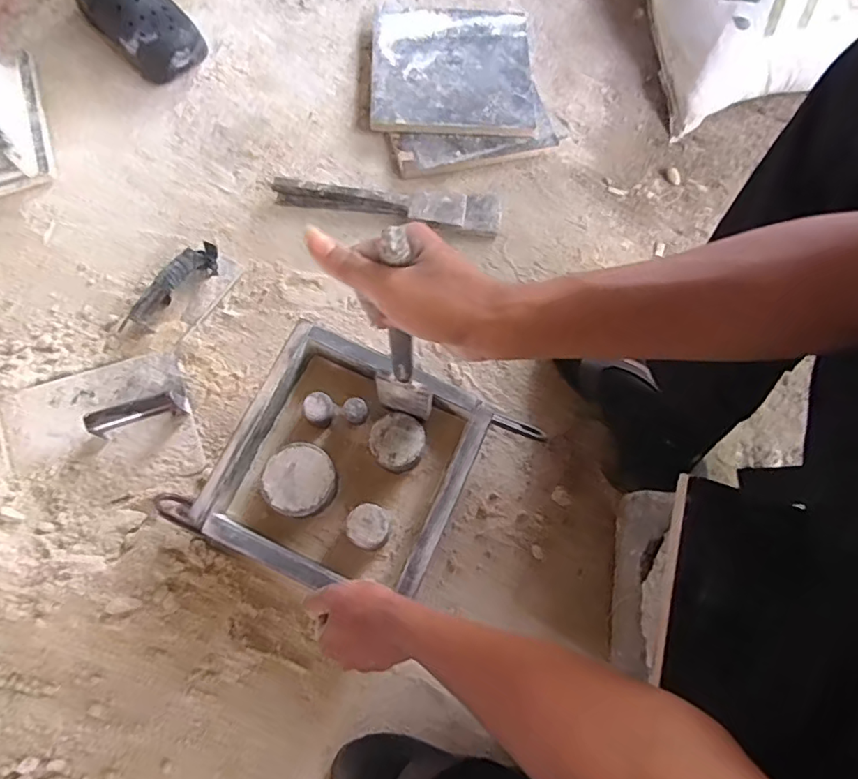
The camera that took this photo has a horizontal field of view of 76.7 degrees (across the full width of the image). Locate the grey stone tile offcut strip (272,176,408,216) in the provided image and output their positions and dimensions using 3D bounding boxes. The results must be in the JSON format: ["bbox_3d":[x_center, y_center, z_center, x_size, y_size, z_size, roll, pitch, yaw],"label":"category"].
[{"bbox_3d":[-0.129,-0.279,0.791,0.191,0.025,0.027,7,73,0],"label":"grey stone tile offcut strip"}]

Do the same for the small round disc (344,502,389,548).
[{"bbox_3d":[-0.063,0.142,0.566,0.043,0.034,0.042,0,70,1],"label":"small round disc"}]

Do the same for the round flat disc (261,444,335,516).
[{"bbox_3d":[-0.135,0.097,0.576,0.071,0.039,0.072,0,70,1],"label":"round flat disc"}]

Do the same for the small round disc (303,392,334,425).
[{"bbox_3d":[-0.117,0.022,0.579,0.030,0.030,0.029,0,70,1],"label":"small round disc"}]

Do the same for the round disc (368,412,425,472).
[{"bbox_3d":[-0.035,0.057,0.589,0.057,0.036,0.057,0,70,1],"label":"round disc"}]

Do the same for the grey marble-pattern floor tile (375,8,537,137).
[{"bbox_3d":[0.037,-0.513,0.862,0.251,0.015,0.251,1,73,-4],"label":"grey marble-pattern floor tile"}]

